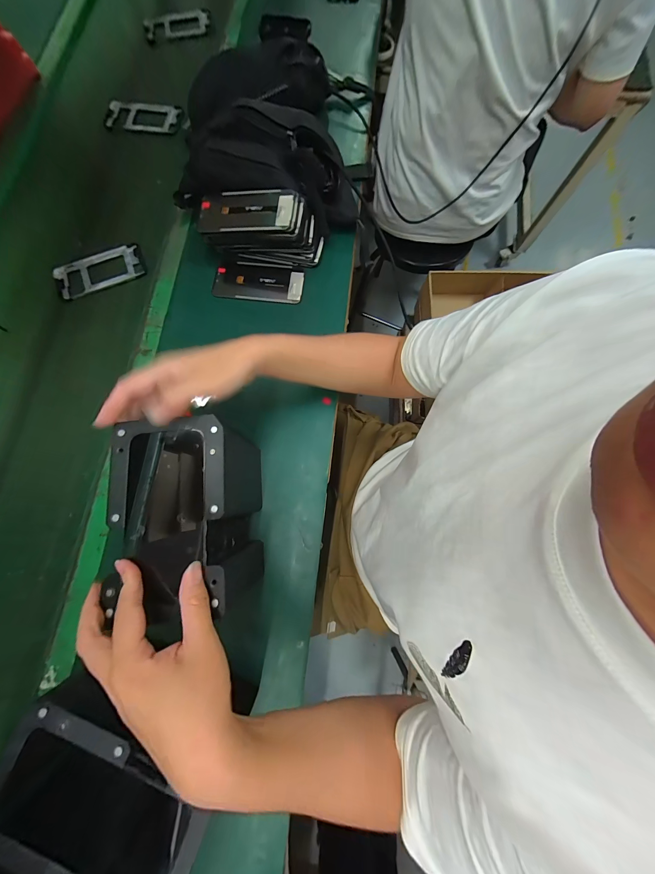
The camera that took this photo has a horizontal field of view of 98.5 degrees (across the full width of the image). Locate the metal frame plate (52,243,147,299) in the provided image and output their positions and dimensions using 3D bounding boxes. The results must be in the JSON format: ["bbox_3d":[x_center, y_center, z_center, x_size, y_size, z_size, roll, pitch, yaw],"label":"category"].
[{"bbox_3d":[-0.413,-0.305,0.514,0.152,0.007,0.078,-20,79,-5],"label":"metal frame plate"}]

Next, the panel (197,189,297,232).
[{"bbox_3d":[-0.129,-0.355,0.443,0.156,0.007,0.073,5,78,9],"label":"panel"}]

